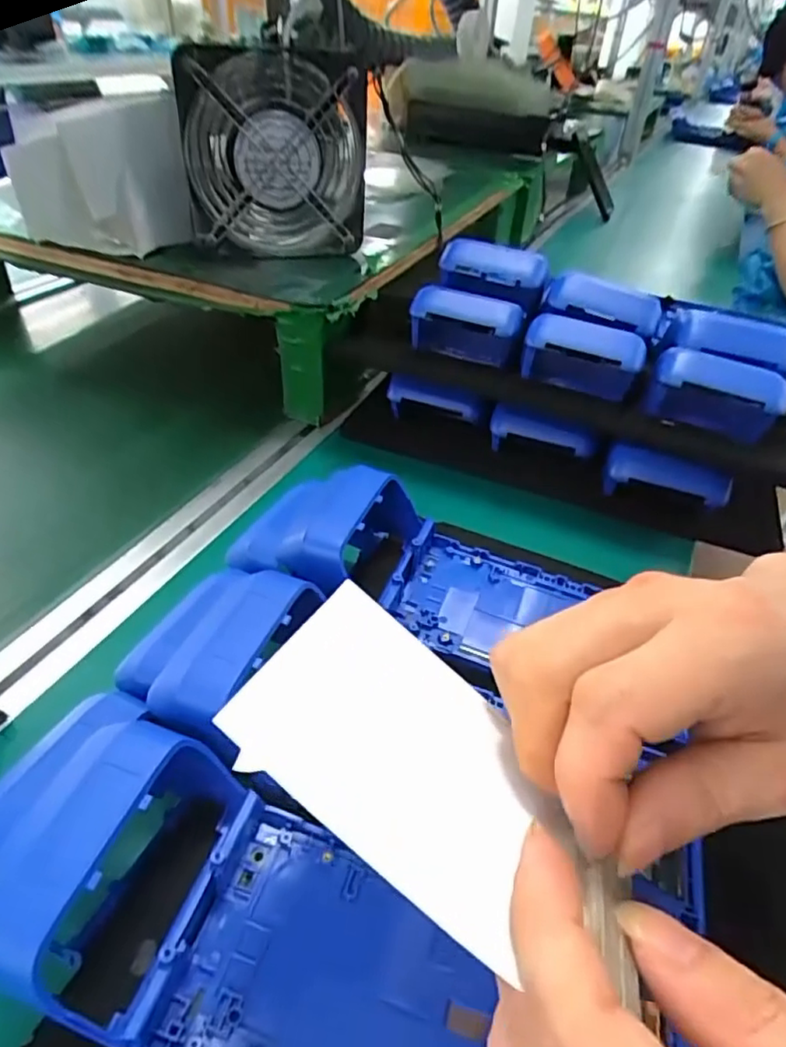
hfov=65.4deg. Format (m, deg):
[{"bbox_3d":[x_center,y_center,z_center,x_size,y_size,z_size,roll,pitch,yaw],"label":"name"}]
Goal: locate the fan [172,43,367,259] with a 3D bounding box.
[{"bbox_3d":[-0.094,-0.288,0.502,0.142,0.161,0.032,-4,41,-12],"label":"fan"}]

